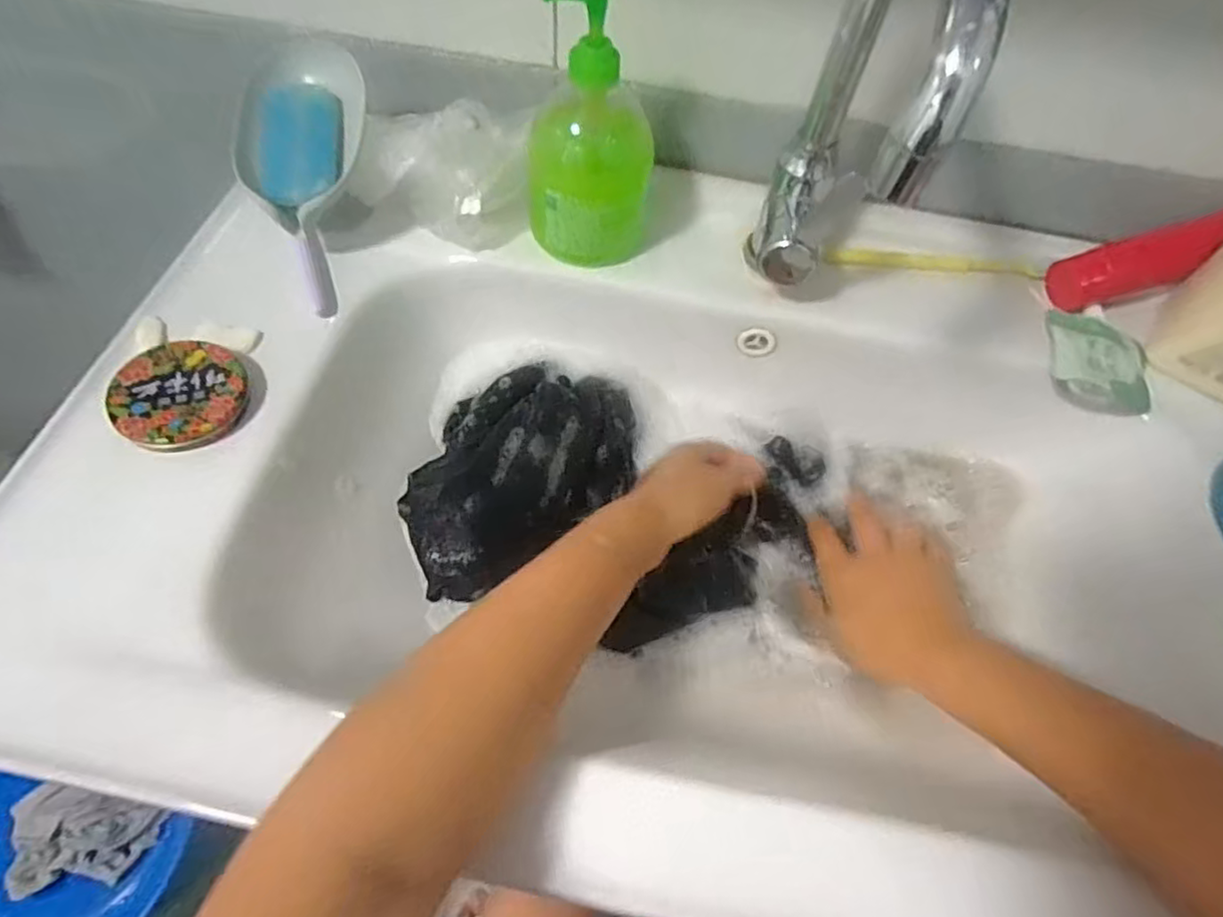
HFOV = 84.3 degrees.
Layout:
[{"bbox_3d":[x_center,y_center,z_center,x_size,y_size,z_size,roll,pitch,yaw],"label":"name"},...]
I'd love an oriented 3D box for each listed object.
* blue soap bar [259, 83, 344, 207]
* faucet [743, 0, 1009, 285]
[{"bbox_3d":[-0.205,-0.204,0.448,0.052,0.021,0.077,-2,89,-14],"label":"blue soap bar"},{"bbox_3d":[0.114,-0.161,0.340,0.034,0.208,0.197,4,58,-1],"label":"faucet"}]

